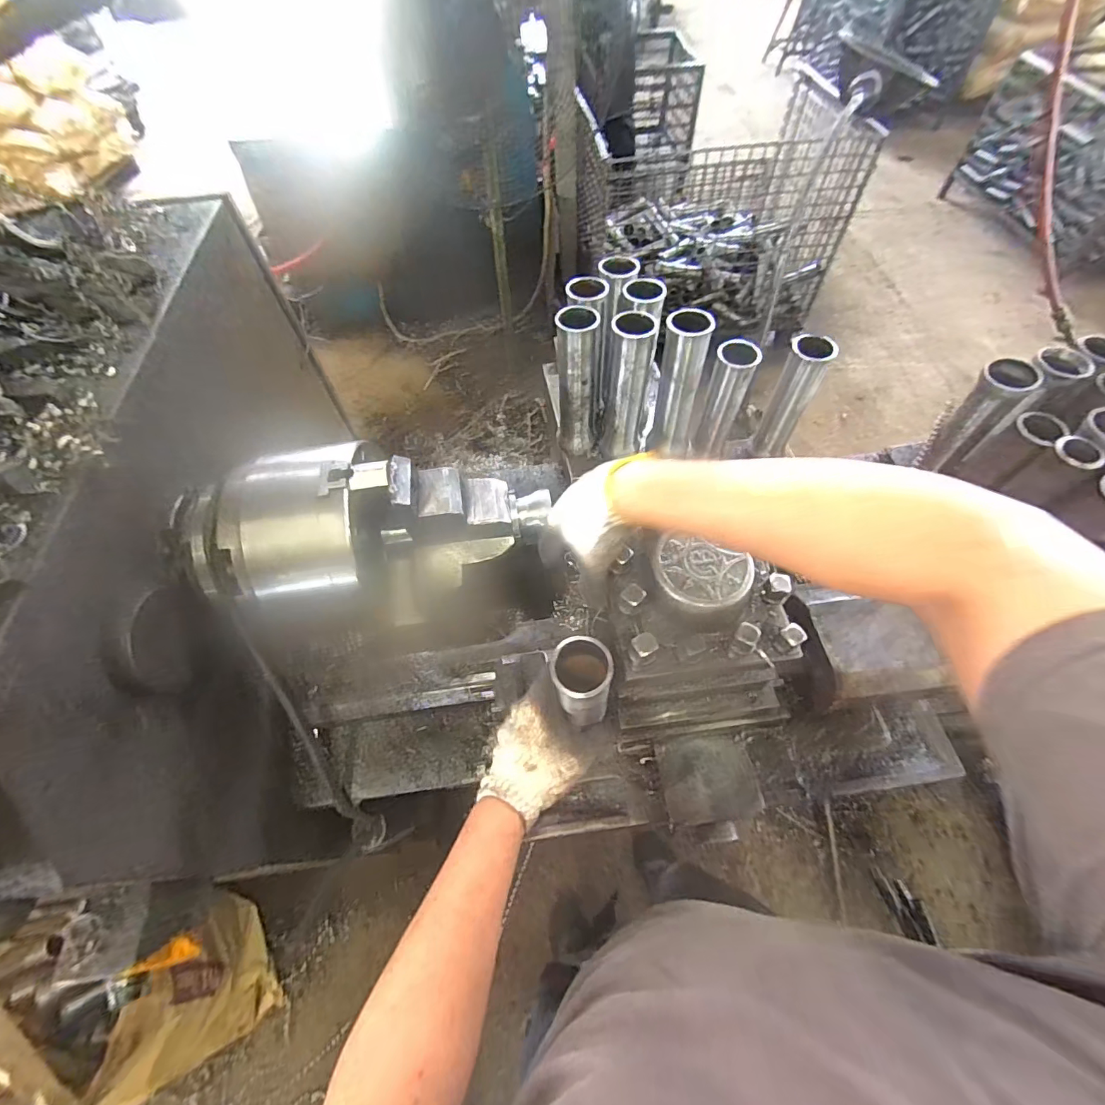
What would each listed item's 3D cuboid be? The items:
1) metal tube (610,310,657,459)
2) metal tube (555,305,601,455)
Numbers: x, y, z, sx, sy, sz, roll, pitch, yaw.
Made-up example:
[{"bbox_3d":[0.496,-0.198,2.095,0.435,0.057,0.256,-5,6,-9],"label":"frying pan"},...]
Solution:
[{"bbox_3d":[0.095,-0.204,0.599,0.050,0.183,0.049,-2,59,1],"label":"metal tube"},{"bbox_3d":[0.033,-0.214,0.608,0.048,0.181,0.052,3,59,4],"label":"metal tube"}]

